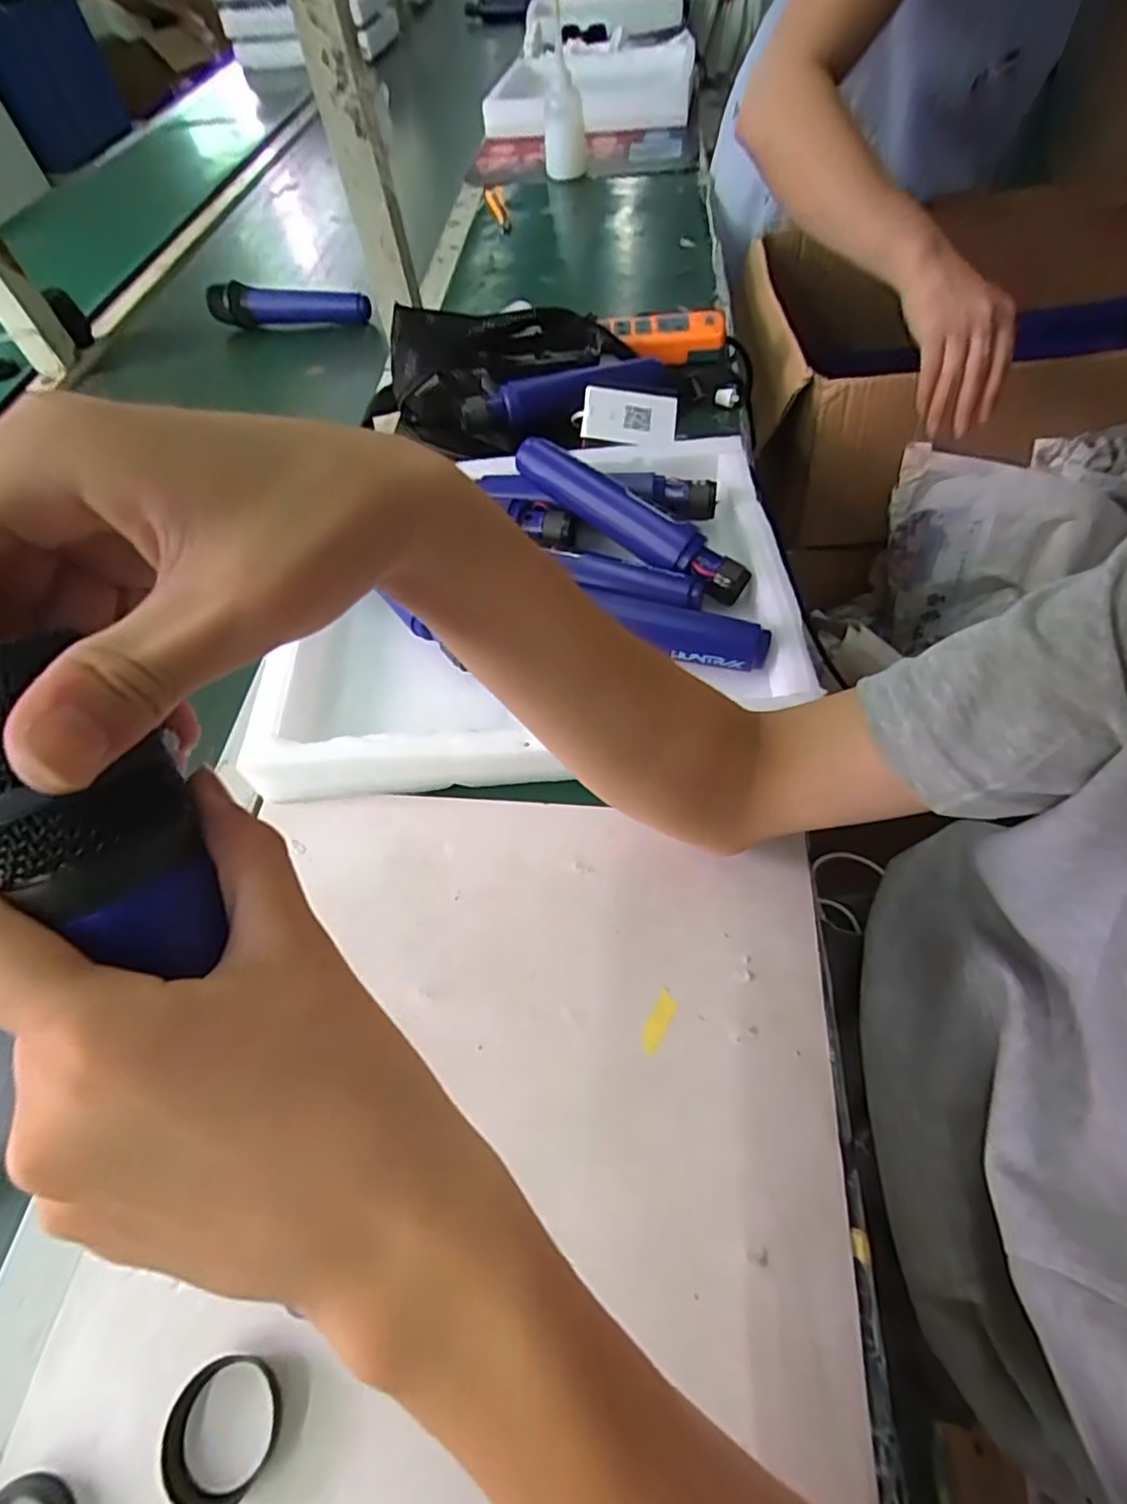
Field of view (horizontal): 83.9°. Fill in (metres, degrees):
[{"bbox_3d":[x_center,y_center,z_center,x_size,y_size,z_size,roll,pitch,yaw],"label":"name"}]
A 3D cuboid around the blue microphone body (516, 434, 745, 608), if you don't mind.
[{"bbox_3d":[0.046,-0.166,0.449,0.188,0.028,0.027,35,66,9],"label":"blue microphone body"}]

